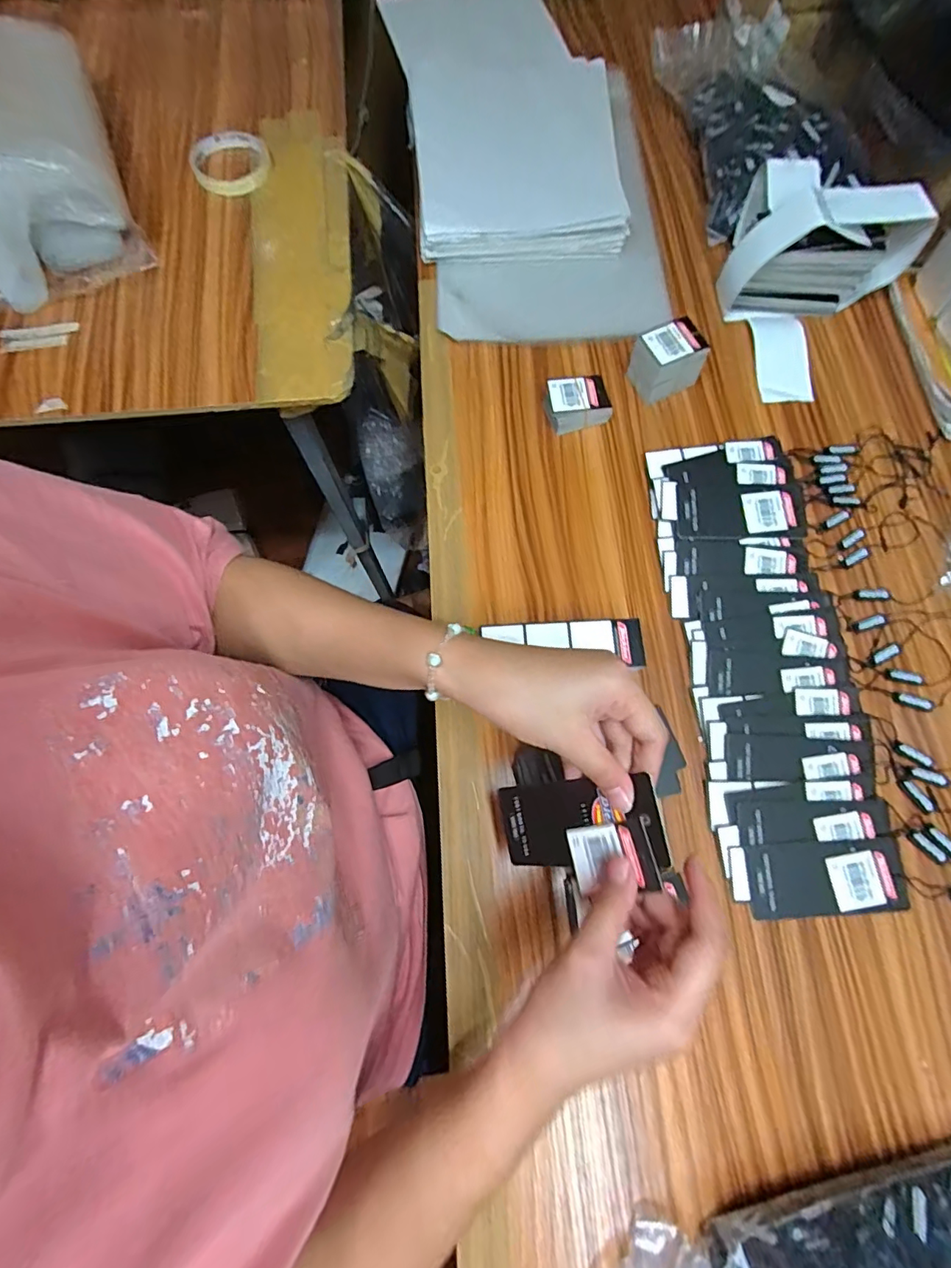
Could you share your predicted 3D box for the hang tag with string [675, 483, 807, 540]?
[{"bbox_3d":[0.226,-0.105,0.437,0.107,0.005,0.050,0,78,2],"label":"hang tag with string"}]

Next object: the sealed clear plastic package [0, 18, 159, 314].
[{"bbox_3d":[-0.443,-0.468,0.505,0.180,0.101,0.272,-14,73,-4],"label":"sealed clear plastic package"}]

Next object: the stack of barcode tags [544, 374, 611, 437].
[{"bbox_3d":[0.093,-0.208,0.465,0.055,0.023,0.042,-7,73,-2],"label":"stack of barcode tags"}]

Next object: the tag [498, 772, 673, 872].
[{"bbox_3d":[0.058,0.112,0.303,0.106,0.006,0.049,-21,78,38],"label":"tag"}]

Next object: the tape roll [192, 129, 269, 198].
[{"bbox_3d":[-0.272,-0.524,0.568,0.077,0.021,0.083,0,73,0],"label":"tape roll"}]

